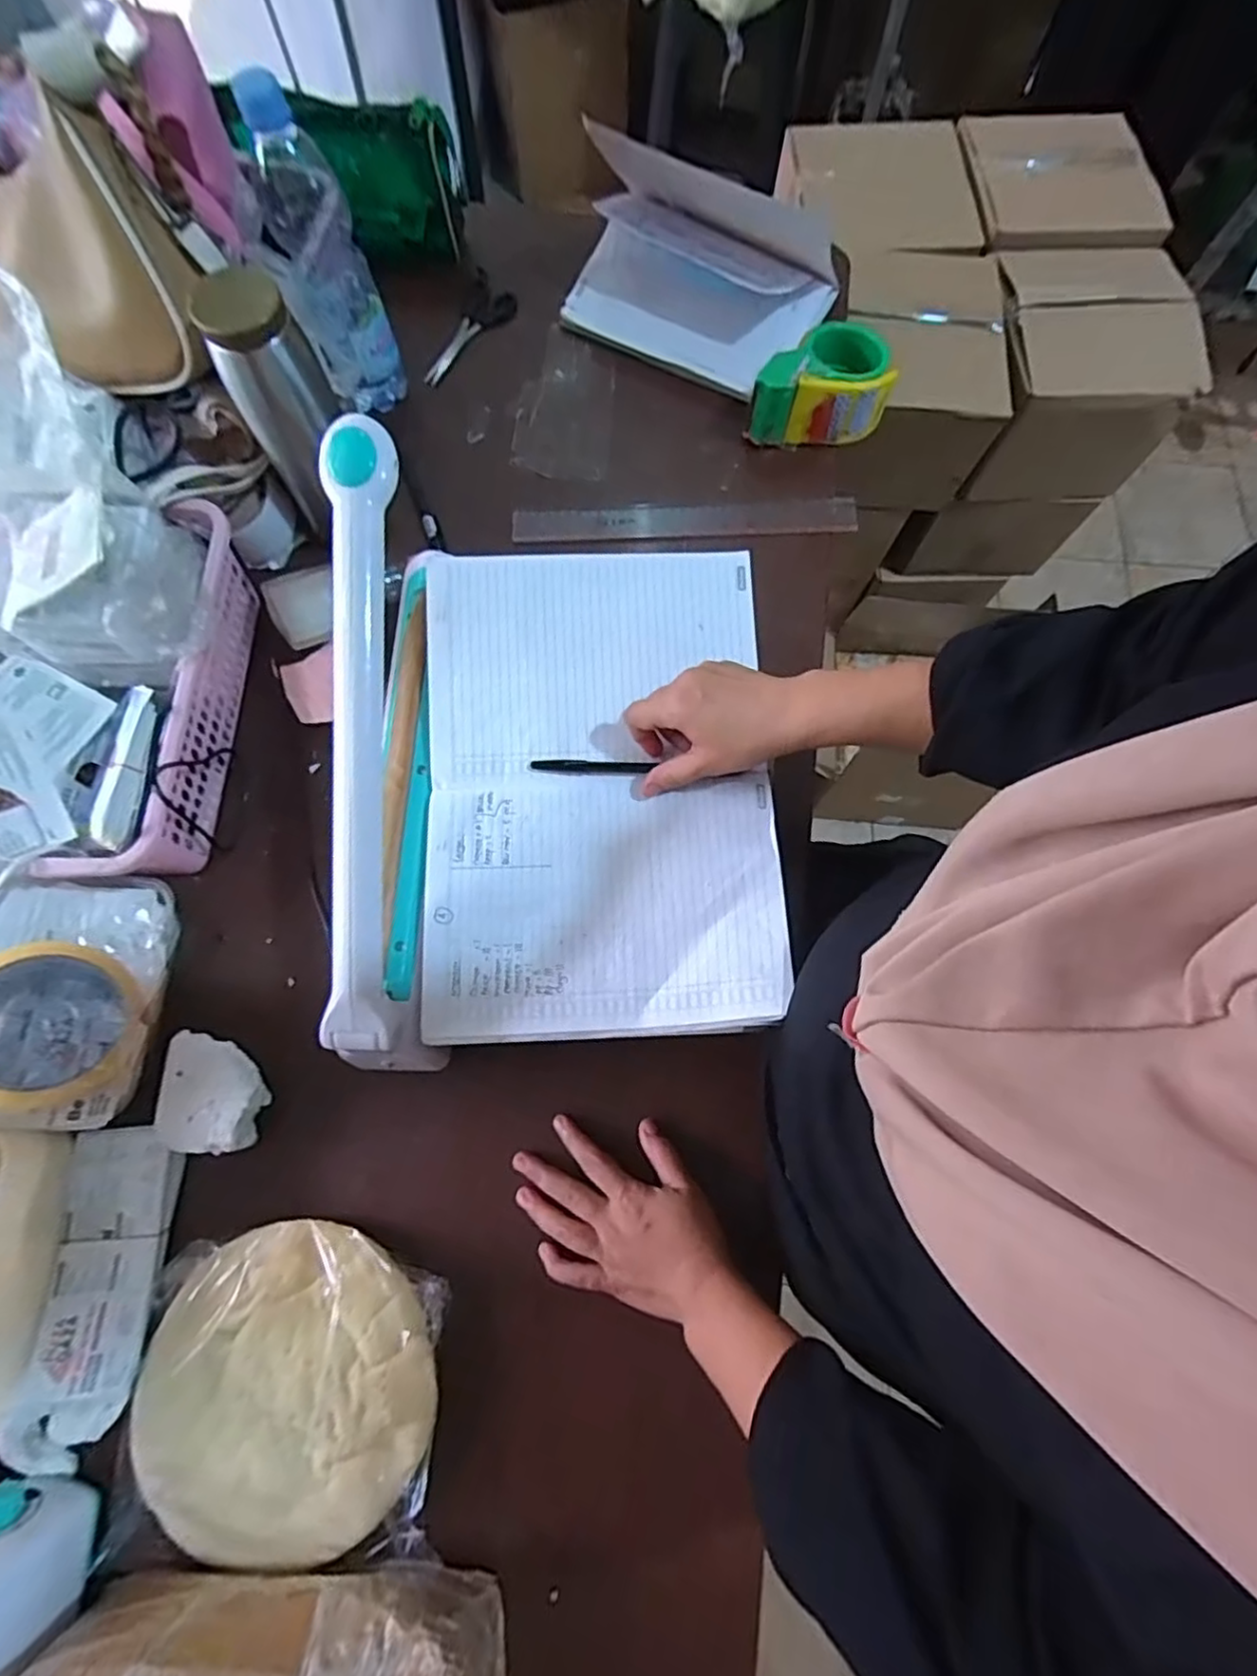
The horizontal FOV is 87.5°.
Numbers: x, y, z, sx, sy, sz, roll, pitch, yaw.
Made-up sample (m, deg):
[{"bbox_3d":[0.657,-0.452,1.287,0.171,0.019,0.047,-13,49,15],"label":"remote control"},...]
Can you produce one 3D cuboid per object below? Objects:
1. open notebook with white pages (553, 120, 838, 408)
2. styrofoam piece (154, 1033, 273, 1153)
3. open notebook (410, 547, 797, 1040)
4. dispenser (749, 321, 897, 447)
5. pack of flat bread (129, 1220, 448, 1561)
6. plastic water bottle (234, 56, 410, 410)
[{"bbox_3d":[0.073,-0.572,0.645,0.245,0.142,0.154,24,75,6],"label":"open notebook with white pages"},{"bbox_3d":[-0.306,0.185,0.478,0.067,0.031,0.078,3,74,0],"label":"styrofoam piece"},{"bbox_3d":[-0.021,-0.044,0.466,0.237,0.036,0.349,-1,74,-1],"label":"open notebook"},{"bbox_3d":[0.185,-0.442,0.639,0.133,0.059,0.082,-5,74,-2],"label":"dispenser"},{"bbox_3d":[-0.225,0.362,0.434,0.196,0.024,0.181,5,74,0],"label":"pack of flat bread"},{"bbox_3d":[-0.257,-0.479,0.559,0.073,0.233,0.079,-22,76,-7],"label":"plastic water bottle"}]

